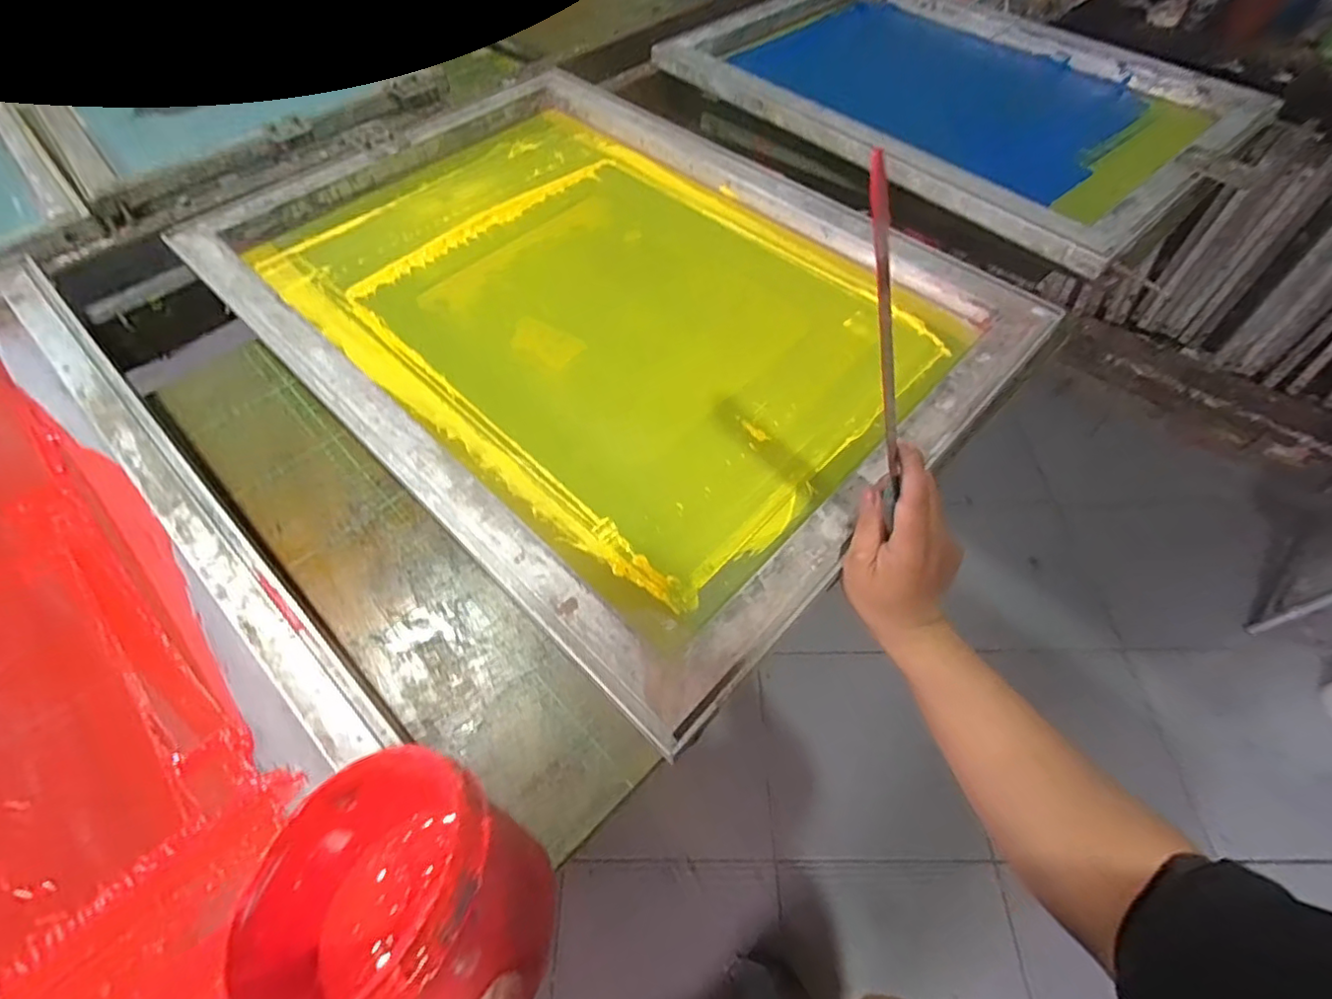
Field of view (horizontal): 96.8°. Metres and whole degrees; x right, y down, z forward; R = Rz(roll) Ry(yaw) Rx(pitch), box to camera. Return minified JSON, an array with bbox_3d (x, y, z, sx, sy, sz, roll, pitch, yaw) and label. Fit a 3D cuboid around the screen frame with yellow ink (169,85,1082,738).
[{"bbox_3d":[-0.063,-0.214,0.591,0.699,0.057,0.535,37,63,24],"label":"screen frame with yellow ink"}]

